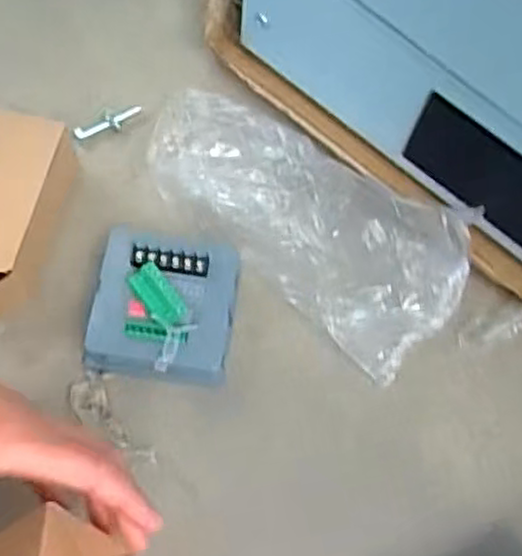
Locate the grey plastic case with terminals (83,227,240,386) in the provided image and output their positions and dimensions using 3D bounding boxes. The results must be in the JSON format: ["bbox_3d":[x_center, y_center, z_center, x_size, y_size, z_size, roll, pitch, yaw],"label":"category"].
[{"bbox_3d":[-0.066,0.020,0.508,0.092,0.057,0.094,7,69,0],"label":"grey plastic case with terminals"}]

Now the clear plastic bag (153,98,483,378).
[{"bbox_3d":[0.035,-0.052,0.546,0.254,0.048,0.122,41,73,12],"label":"clear plastic bag"}]

